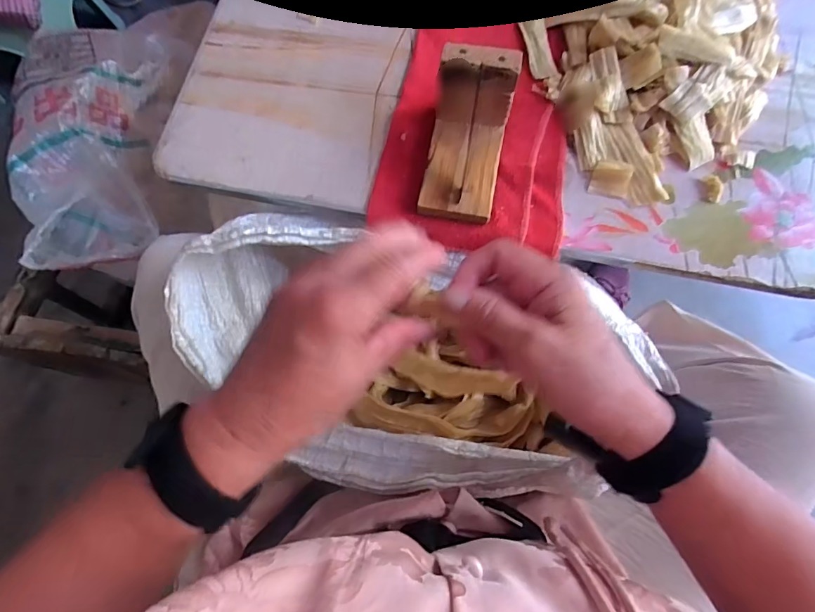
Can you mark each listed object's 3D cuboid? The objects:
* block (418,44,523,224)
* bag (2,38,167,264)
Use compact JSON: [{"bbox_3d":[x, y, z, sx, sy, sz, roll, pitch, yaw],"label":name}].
[{"bbox_3d":[0.047,-0.132,0.361,0.058,0.078,0.103,11,73,5],"label":"block"},{"bbox_3d":[-0.375,-0.187,0.544,0.145,0.102,0.342,-5,72,0],"label":"bag"}]

